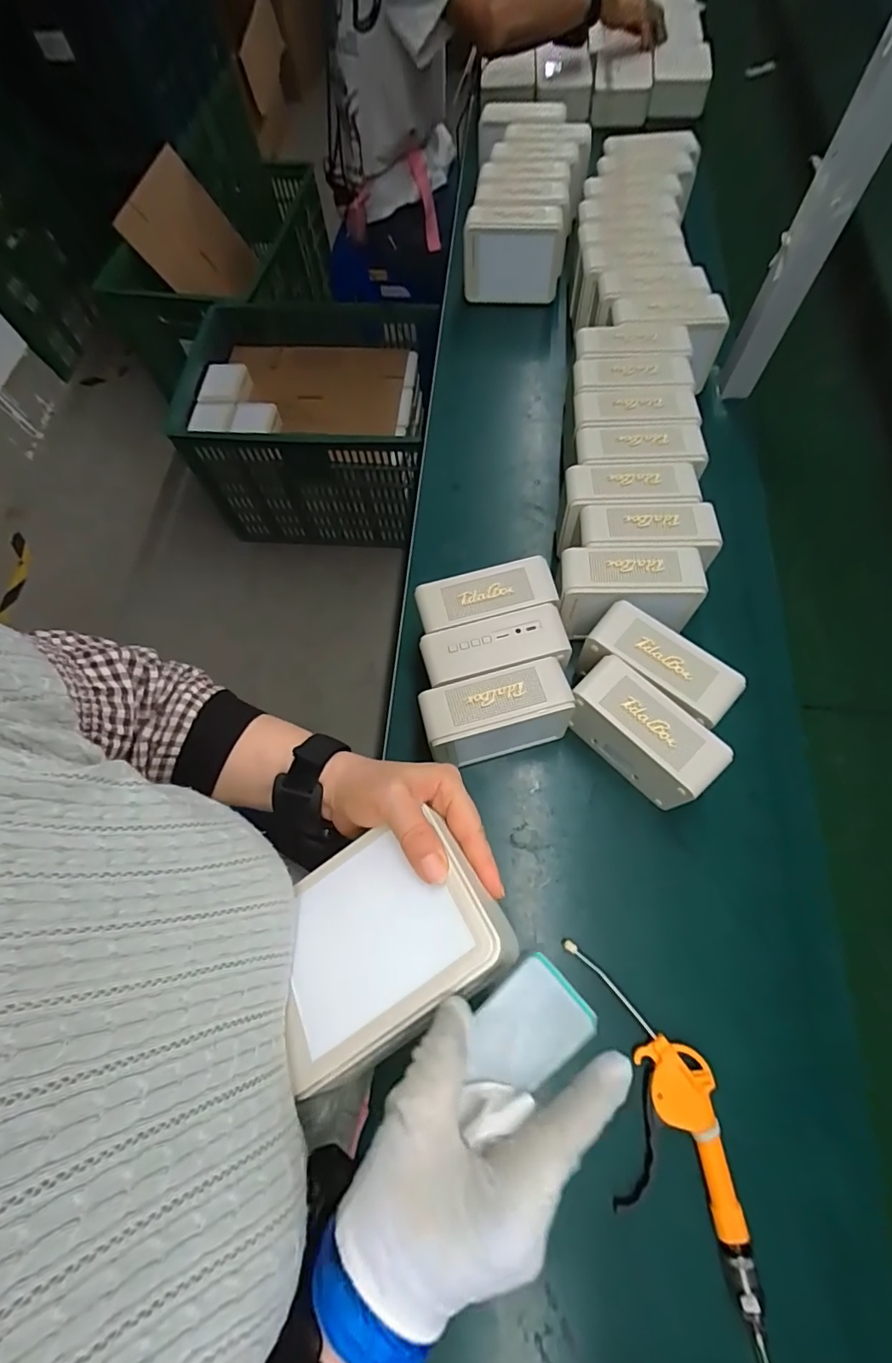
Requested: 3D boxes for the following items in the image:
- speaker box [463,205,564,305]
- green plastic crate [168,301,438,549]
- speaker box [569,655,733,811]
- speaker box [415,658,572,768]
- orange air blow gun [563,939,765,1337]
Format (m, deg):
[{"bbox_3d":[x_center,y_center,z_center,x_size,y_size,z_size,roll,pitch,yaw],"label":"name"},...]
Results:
[{"bbox_3d":[0.100,-0.634,0.787,0.144,0.111,0.048,4,68,5],"label":"speaker box"},{"bbox_3d":[-0.378,-0.710,1.481,0.668,0.394,0.485,3,68,4],"label":"green plastic crate"},{"bbox_3d":[0.183,0.053,0.505,0.055,0.110,0.135,-43,72,-13],"label":"speaker box"},{"bbox_3d":[0.048,0.036,0.516,0.138,0.097,0.064,-18,68,-4],"label":"speaker box"},{"bbox_3d":[0.175,0.351,0.431,0.092,0.028,0.250,-8,68,0],"label":"orange air blow gun"}]

